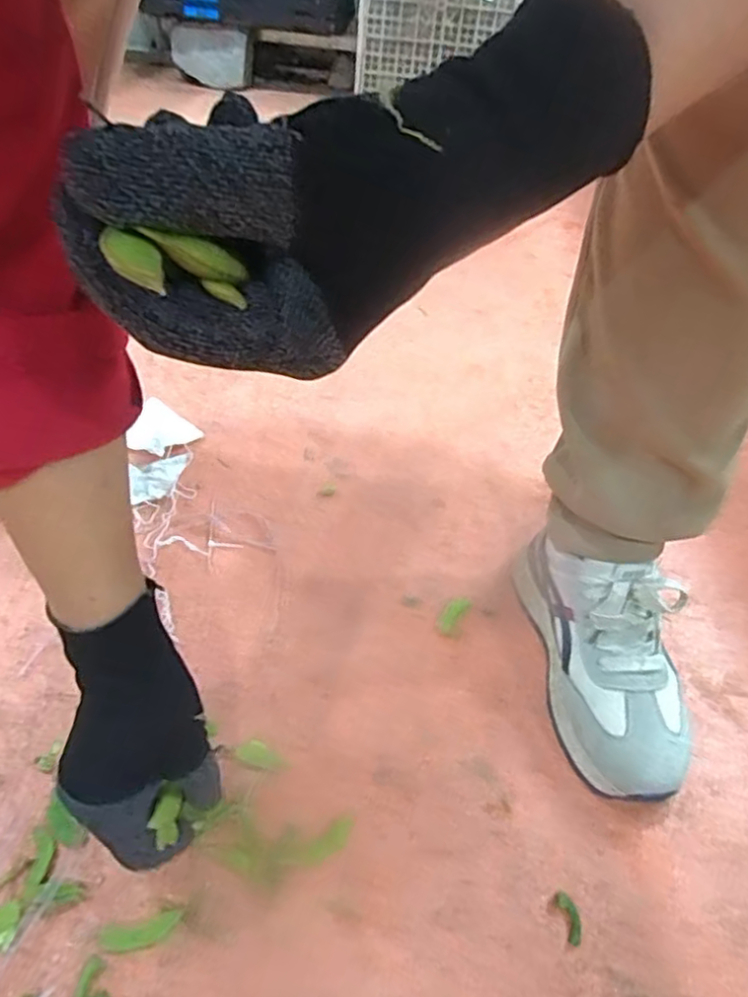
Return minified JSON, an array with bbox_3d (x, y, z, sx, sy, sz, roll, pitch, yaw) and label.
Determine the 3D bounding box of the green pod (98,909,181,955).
[{"bbox_3d":[-0.136,0.252,0.369,0.044,0.004,0.016,-7,45,-13],"label":"green pod"}]

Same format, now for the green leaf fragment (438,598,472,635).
[{"bbox_3d":[0.069,0.102,0.564,0.018,0.004,0.043,28,48,22],"label":"green leaf fragment"}]

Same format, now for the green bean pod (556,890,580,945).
[{"bbox_3d":[0.122,0.258,0.392,0.011,0.004,0.028,-4,44,-10],"label":"green bean pod"}]

